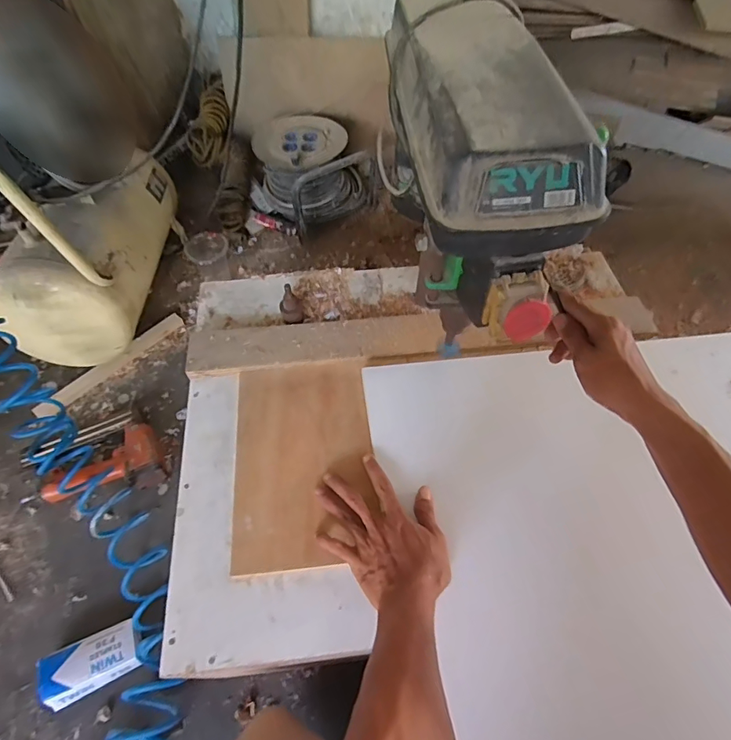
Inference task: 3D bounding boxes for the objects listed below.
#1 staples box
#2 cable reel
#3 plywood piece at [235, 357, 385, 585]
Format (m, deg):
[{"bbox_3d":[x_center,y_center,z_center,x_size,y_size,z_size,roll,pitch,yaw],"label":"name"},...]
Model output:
[{"bbox_3d":[-0.390,0.418,0.661,0.137,0.036,0.069,-23,60,-15],"label":"staples box"},{"bbox_3d":[-0.136,-0.488,1.133,0.218,0.161,0.275,-28,61,-18],"label":"cable reel"},{"bbox_3d":[-0.080,0.110,0.594,0.174,0.016,0.267,-5,60,-5],"label":"plywood piece"}]

